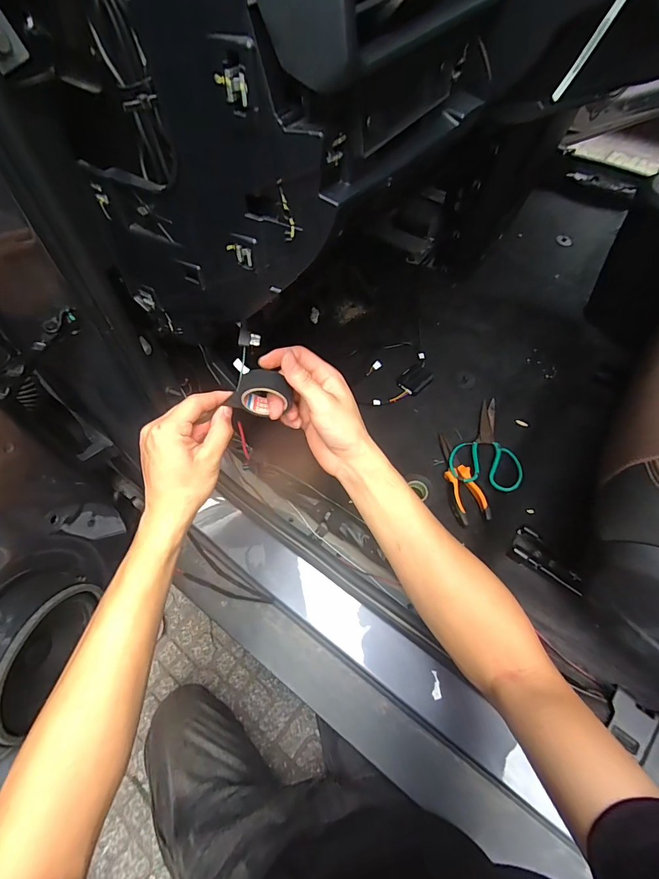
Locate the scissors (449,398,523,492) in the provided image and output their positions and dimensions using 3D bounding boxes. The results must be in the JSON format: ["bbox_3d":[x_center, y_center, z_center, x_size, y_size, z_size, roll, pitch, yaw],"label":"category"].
[{"bbox_3d":[0.290,0.000,0.698,0.115,0.031,0.202,21,59,14],"label":"scissors"}]

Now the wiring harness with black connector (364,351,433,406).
[{"bbox_3d":[0.141,-0.121,0.777,0.126,0.020,0.109,-7,57,-4],"label":"wiring harness with black connector"}]

